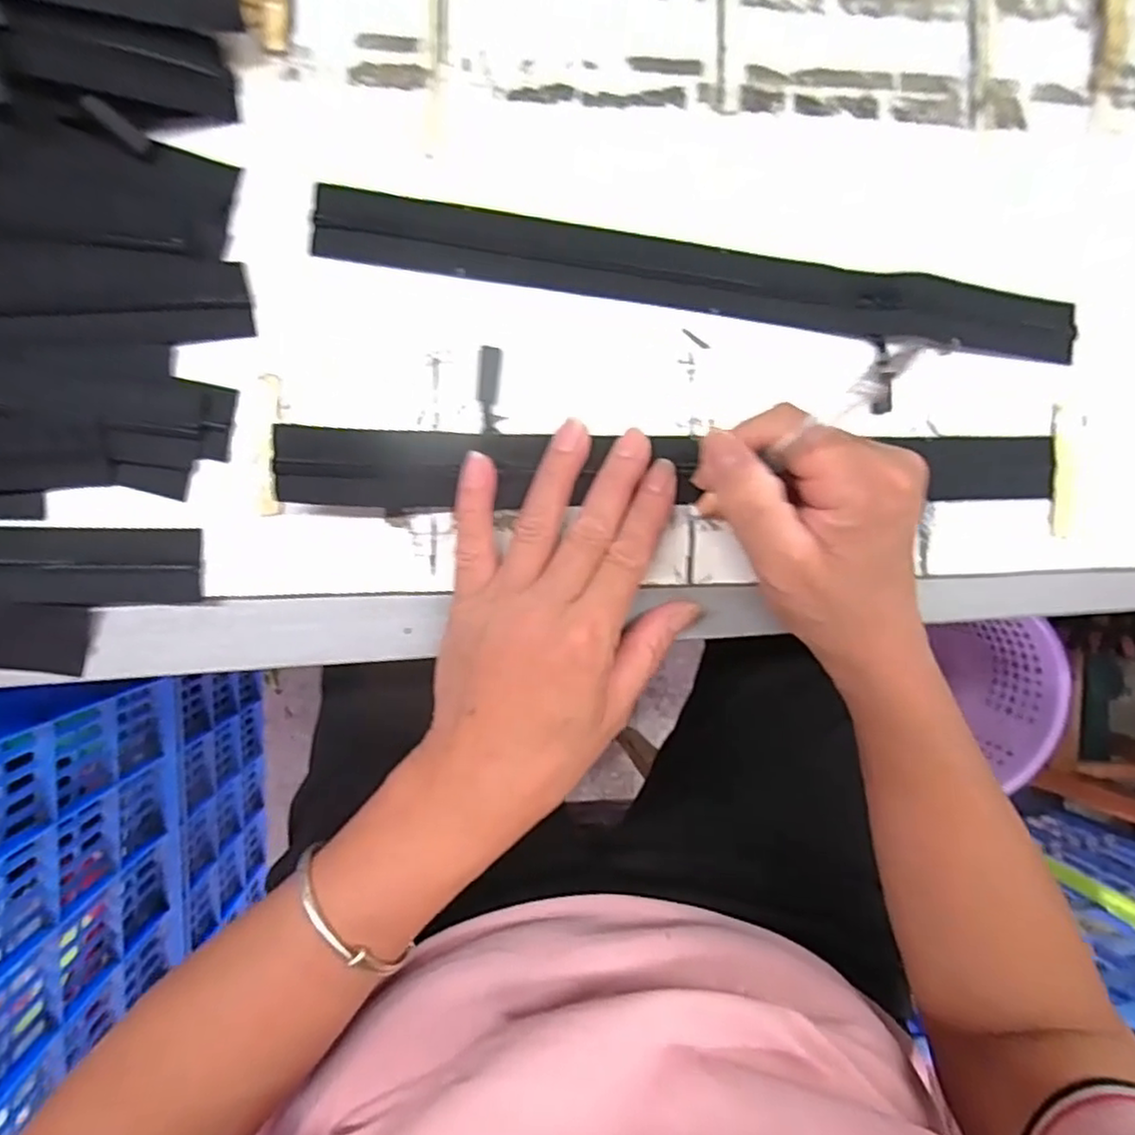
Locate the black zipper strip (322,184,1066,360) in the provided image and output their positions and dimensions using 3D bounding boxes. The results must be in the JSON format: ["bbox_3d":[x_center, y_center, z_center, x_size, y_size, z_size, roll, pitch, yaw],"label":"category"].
[{"bbox_3d":[0.067,-0.130,0.305,0.347,0.005,0.030,6,91,-5],"label":"black zipper strip"}]

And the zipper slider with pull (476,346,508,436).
[{"bbox_3d":[-0.033,-0.077,0.293,0.012,0.005,0.038,-5,91,-7],"label":"zipper slider with pull"}]

